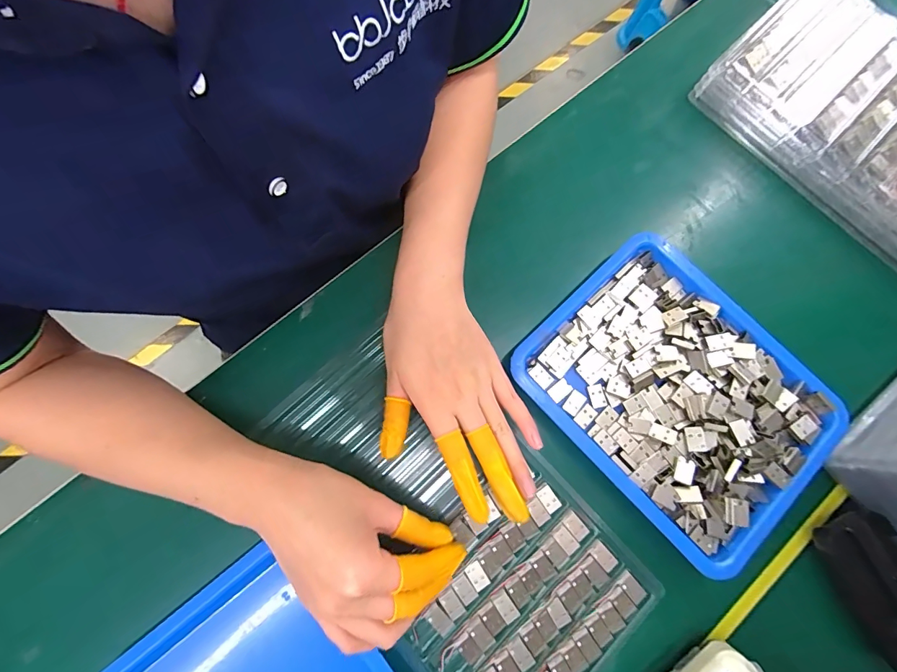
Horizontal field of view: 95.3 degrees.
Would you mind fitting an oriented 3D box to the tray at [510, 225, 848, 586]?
[{"bbox_3d":[0.175,0.044,0.319,0.165,0.028,0.213,-42,81,-11],"label":"tray"}]

